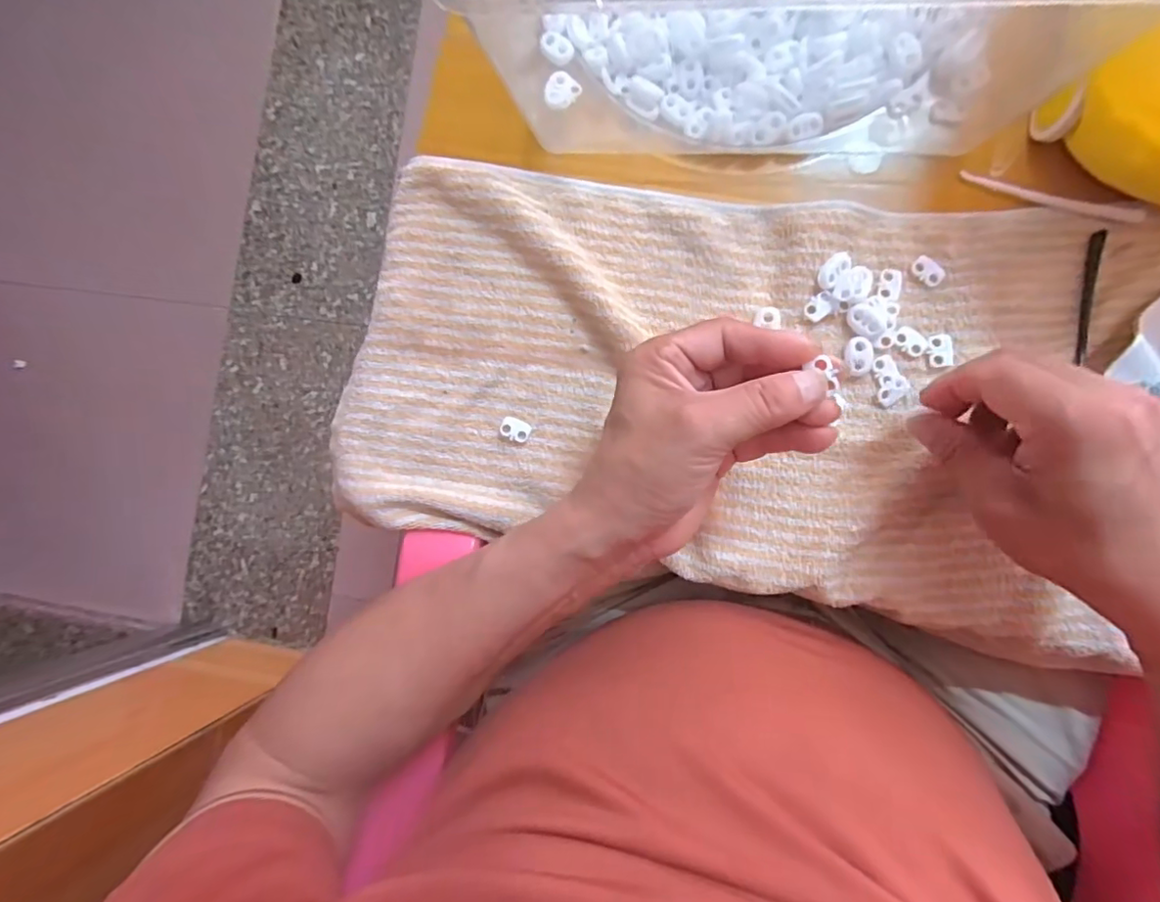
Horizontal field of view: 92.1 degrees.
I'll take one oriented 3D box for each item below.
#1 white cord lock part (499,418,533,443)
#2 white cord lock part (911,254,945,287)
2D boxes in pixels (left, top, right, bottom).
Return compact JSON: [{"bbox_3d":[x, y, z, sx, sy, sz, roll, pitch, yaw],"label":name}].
[{"bbox_3d":[-0.040,-0.013,0.341,0.019,0.004,0.013,22,89,6],"label":"white cord lock part"},{"bbox_3d":[0.201,-0.104,0.321,0.019,0.004,0.013,42,91,6],"label":"white cord lock part"}]

